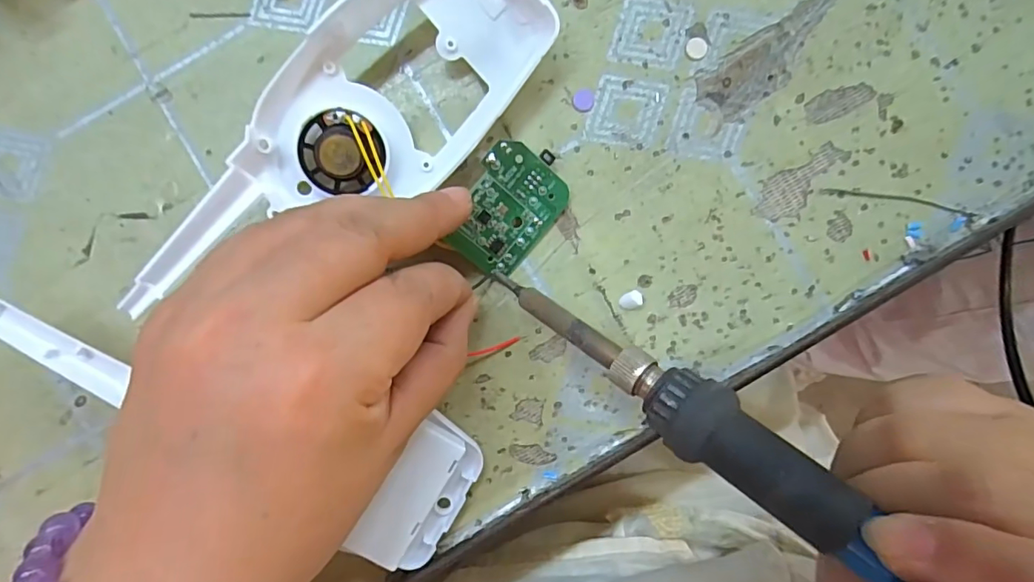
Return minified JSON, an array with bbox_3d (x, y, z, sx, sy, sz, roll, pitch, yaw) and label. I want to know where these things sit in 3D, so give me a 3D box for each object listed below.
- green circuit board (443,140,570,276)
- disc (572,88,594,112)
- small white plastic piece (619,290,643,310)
[{"bbox_3d":[-0.004,-0.028,0.179,0.031,0.004,0.042,34,96,-22],"label":"green circuit board"},{"bbox_3d":[0.024,-0.070,0.186,0.008,0.004,0.008,0,91,-1],"label":"disc"},{"bbox_3d":[0.041,0.003,0.183,0.008,0.004,0.006,-6,91,-1],"label":"small white plastic piece"}]

